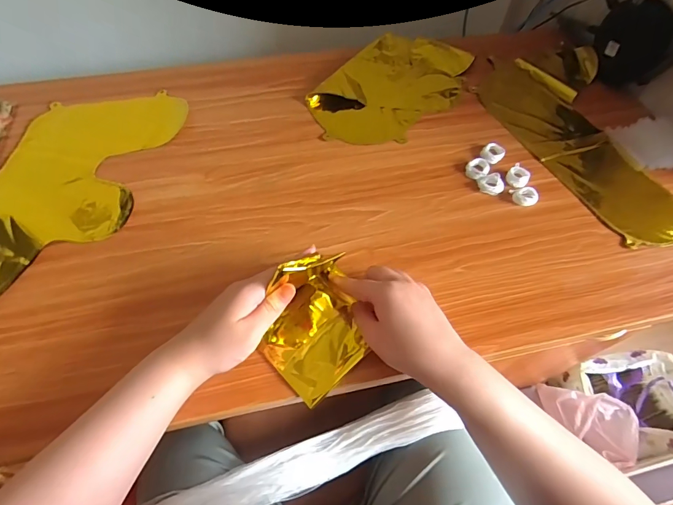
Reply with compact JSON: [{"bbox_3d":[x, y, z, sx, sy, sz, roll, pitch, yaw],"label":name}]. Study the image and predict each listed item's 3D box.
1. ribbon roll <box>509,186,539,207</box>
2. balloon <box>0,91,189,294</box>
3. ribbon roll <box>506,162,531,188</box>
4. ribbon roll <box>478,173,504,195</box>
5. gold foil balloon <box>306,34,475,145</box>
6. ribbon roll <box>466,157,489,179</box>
[{"bbox_3d":[0.244,-0.073,0.494,0.029,0.010,0.028,1,59,-1],"label":"ribbon roll"},{"bbox_3d":[-0.356,-0.071,0.475,0.196,0.011,0.416,11,59,5],"label":"balloon"},{"bbox_3d":[0.243,-0.101,0.511,0.028,0.012,0.033,33,63,17],"label":"ribbon roll"},{"bbox_3d":[0.203,-0.090,0.502,0.028,0.013,0.029,1,59,-1],"label":"ribbon roll"},{"bbox_3d":[0.092,-0.265,0.607,0.171,0.014,0.285,34,63,17],"label":"gold foil balloon"},{"bbox_3d":[0.191,-0.114,0.518,0.029,0.009,0.034,33,63,17],"label":"ribbon roll"}]

